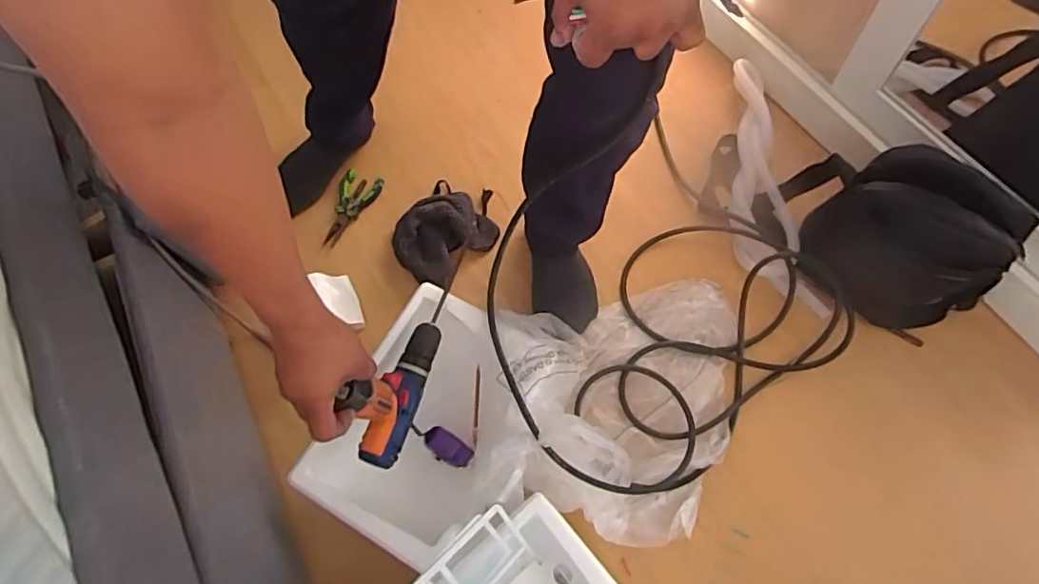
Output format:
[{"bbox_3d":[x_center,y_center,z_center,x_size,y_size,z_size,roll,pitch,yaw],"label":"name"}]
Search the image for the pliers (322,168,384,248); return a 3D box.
[{"bbox_3d":[-0.316,-0.151,1.049,0.080,0.019,0.153,23,70,14],"label":"pliers"}]

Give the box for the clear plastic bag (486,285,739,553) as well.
[{"bbox_3d":[0.147,0.149,0.817,0.353,0.117,0.373,0,66,4],"label":"clear plastic bag"}]

